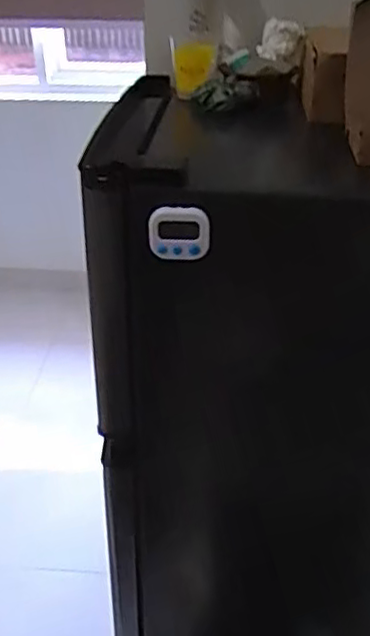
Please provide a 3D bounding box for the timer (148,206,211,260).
[{"bbox_3d":[-0.006,-0.095,0.741,0.069,0.058,0.019,4,32,6],"label":"timer"}]

